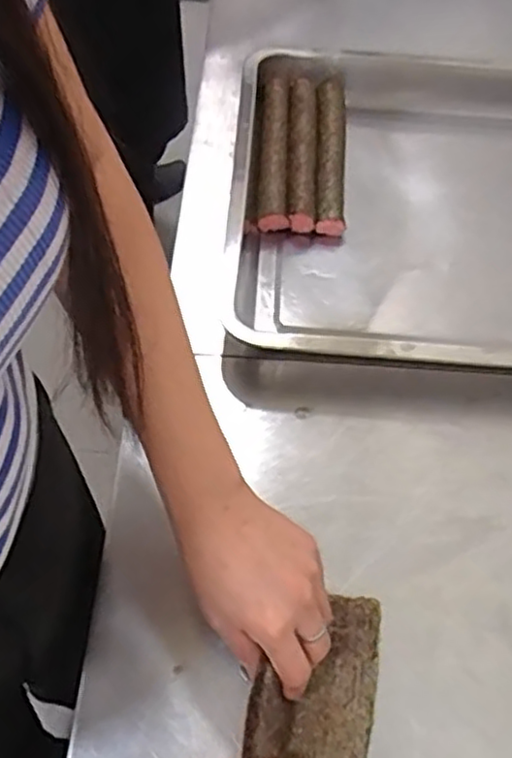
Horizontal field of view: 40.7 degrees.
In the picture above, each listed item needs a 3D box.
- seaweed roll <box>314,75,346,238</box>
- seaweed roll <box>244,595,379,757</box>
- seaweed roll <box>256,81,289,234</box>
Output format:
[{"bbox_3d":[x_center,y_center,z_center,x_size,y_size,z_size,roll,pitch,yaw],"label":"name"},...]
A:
[{"bbox_3d":[0.078,-0.232,0.702,0.030,0.030,0.218,3,58,1],"label":"seaweed roll"},{"bbox_3d":[0.029,0.227,0.411,0.075,0.033,0.200,12,58,7],"label":"seaweed roll"},{"bbox_3d":[0.017,-0.224,0.693,0.028,0.033,0.191,1,58,-1],"label":"seaweed roll"}]

